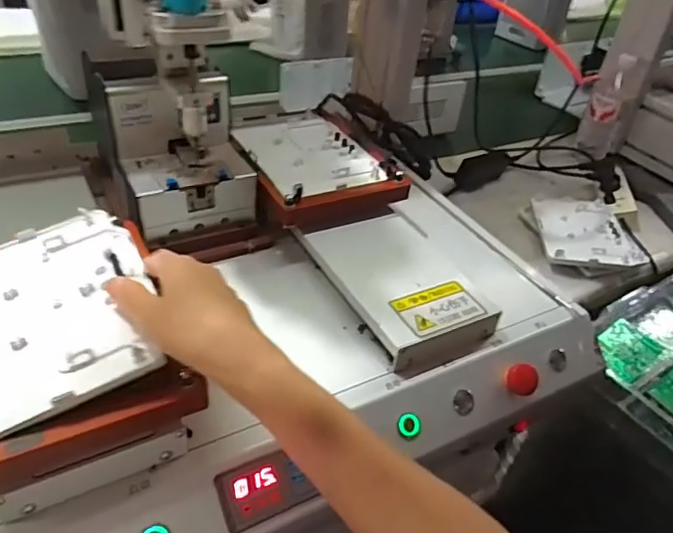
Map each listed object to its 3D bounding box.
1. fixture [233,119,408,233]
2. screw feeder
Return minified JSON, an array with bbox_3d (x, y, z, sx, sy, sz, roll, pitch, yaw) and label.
[{"bbox_3d":[-0.026,-0.116,0.665,0.162,0.040,0.190,-13,42,-24],"label":"fixture"},{"bbox_3d":[-0.175,-0.136,0.595,0.131,0.145,0.162,-18,44,-28],"label":"screw feeder"}]

